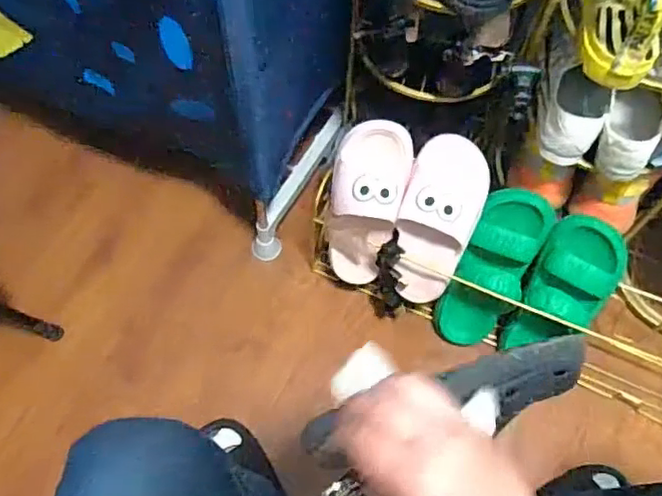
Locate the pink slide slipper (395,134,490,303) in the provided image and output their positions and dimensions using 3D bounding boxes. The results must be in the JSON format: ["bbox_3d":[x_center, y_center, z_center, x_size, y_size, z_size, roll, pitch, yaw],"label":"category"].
[{"bbox_3d":[0.160,-0.034,0.897,0.113,0.253,0.077,13,20,5],"label":"pink slide slipper"}]

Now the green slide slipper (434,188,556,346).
[{"bbox_3d":[0.243,0.042,0.919,0.102,0.269,0.075,27,26,12],"label":"green slide slipper"}]

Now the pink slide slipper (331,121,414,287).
[{"bbox_3d":[0.050,-0.055,0.921,0.110,0.271,0.072,13,30,5],"label":"pink slide slipper"}]

